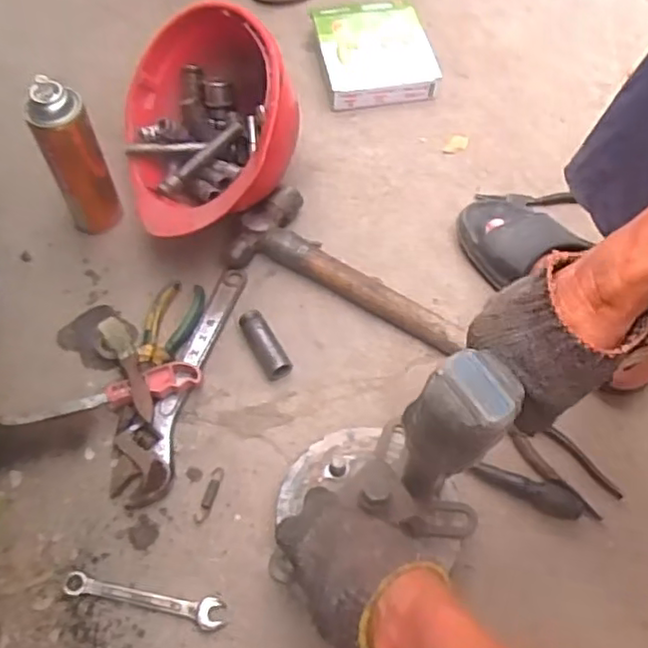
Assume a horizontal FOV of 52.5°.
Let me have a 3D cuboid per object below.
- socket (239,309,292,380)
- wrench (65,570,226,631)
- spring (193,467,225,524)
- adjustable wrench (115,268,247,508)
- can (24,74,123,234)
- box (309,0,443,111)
[{"bbox_3d":[-0.065,0.020,0.710,0.025,0.025,0.082,-26,64,-15],"label":"socket"},{"bbox_3d":[-0.158,0.244,0.582,0.141,0.009,0.025,9,60,4],"label":"wrench"},{"bbox_3d":[-0.110,0.164,0.633,0.013,0.006,0.057,16,60,6],"label":"spring"},{"bbox_3d":[-0.151,0.051,0.691,0.058,0.017,0.279,13,61,6],"label":"adjustable wrench"},{"bbox_3d":[-0.271,-0.176,0.722,0.059,0.196,0.058,1,60,-1],"label":"can"},{"bbox_3d":[0.070,-0.386,0.922,0.150,0.037,0.176,-9,61,-6],"label":"box"}]

